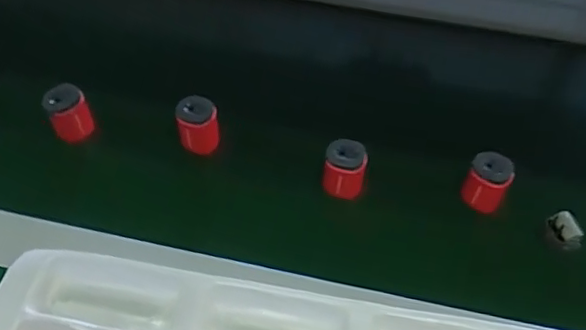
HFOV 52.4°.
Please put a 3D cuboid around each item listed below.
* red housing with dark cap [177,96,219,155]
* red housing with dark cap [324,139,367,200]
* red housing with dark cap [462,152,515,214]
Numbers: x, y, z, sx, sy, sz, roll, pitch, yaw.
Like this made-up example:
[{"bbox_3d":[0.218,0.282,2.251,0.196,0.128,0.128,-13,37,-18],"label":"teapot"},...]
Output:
[{"bbox_3d":[-0.076,-0.032,0.477,0.031,0.039,0.028,-9,55,-9],"label":"red housing with dark cap"},{"bbox_3d":[0.040,0.004,0.456,0.030,0.040,0.030,9,55,4],"label":"red housing with dark cap"},{"bbox_3d":[0.148,0.014,0.453,0.030,0.037,0.028,24,57,14],"label":"red housing with dark cap"}]

